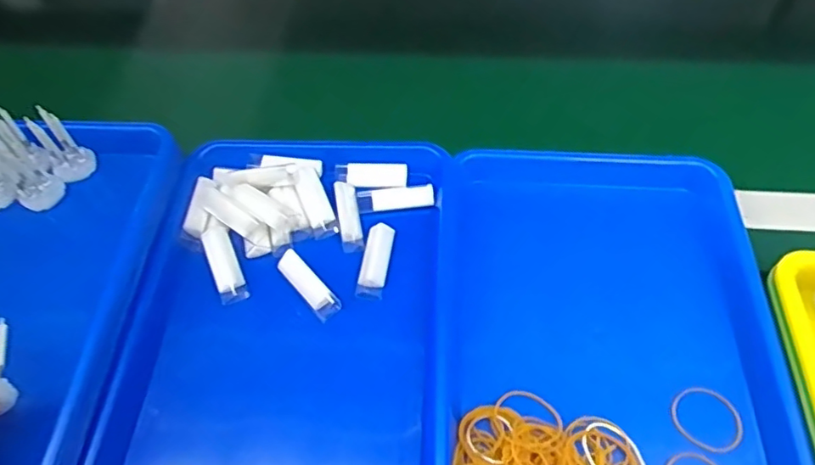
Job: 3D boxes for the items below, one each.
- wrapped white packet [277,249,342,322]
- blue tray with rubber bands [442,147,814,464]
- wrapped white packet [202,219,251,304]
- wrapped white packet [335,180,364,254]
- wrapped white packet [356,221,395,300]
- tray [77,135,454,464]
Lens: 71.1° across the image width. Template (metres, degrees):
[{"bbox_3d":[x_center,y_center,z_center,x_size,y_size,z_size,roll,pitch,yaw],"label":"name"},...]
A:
[{"bbox_3d":[-0.084,0.042,0.474,0.019,0.020,0.067,-37,63,-20],"label":"wrapped white packet"},{"bbox_3d":[0.152,0.077,0.446,0.252,0.044,0.333,2,57,4],"label":"blue tray with rubber bands"},{"bbox_3d":[-0.156,0.023,0.482,0.022,0.017,0.073,-18,74,-10],"label":"wrapped white packet"},{"bbox_3d":[-0.052,-0.015,0.506,0.019,0.019,0.071,-9,57,-3],"label":"wrapped white packet"},{"bbox_3d":[-0.026,0.024,0.483,0.022,0.014,0.066,8,57,7],"label":"wrapped white packet"},{"bbox_3d":[-0.090,0.063,0.465,0.247,0.043,0.332,3,57,4],"label":"tray"}]

